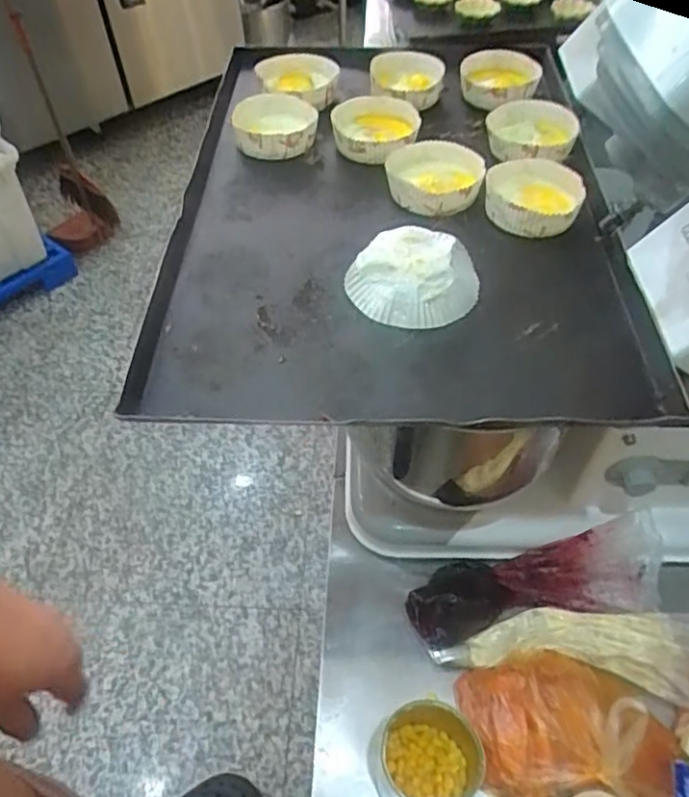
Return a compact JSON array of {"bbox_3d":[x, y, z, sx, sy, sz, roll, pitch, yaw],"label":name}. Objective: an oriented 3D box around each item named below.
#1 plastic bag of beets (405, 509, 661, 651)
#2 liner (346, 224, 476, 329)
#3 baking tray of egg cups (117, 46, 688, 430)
[{"bbox_3d":[0.181,0.176,0.609,0.246,0.071,0.082,-7,52,-4],"label":"plastic bag of beets"},{"bbox_3d":[0.064,-0.107,0.540,0.098,0.030,0.105,0,51,1],"label":"liner"},{"bbox_3d":[0.043,-0.217,0.645,0.404,0.046,0.608,1,51,2],"label":"baking tray of egg cups"}]

